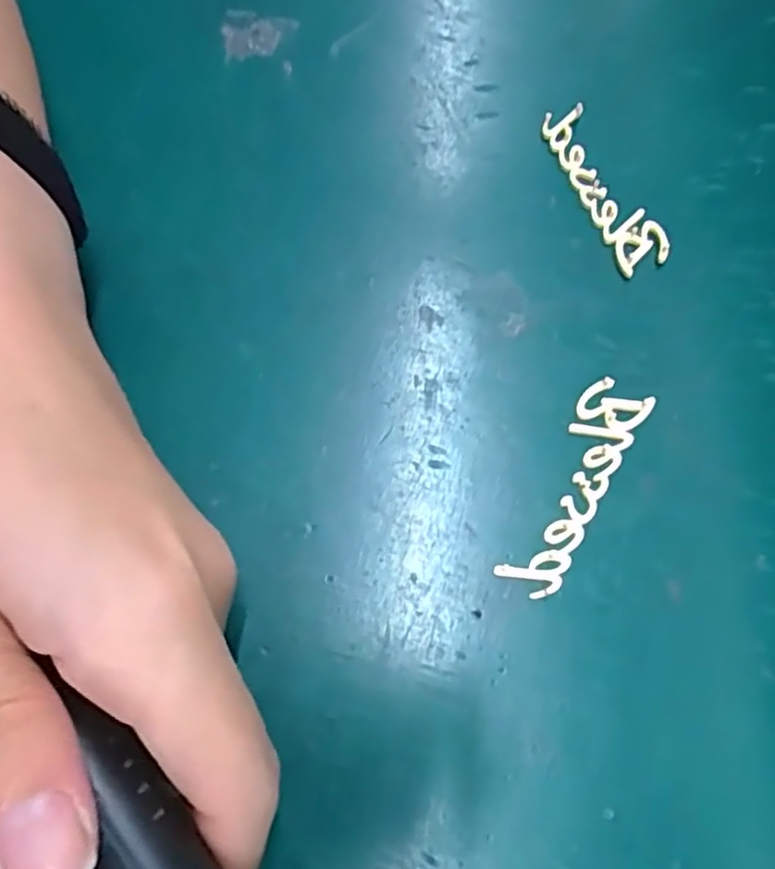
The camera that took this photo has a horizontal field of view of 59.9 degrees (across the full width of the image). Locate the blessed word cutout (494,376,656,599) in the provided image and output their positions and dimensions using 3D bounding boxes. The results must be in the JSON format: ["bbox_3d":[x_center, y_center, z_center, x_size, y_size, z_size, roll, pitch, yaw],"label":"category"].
[{"bbox_3d":[0.050,0.013,0.179,0.017,0.004,0.064,30,70,11],"label":"blessed word cutout"}]

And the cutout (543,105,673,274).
[{"bbox_3d":[0.069,-0.079,0.216,0.018,0.006,0.062,-26,72,3],"label":"cutout"}]

